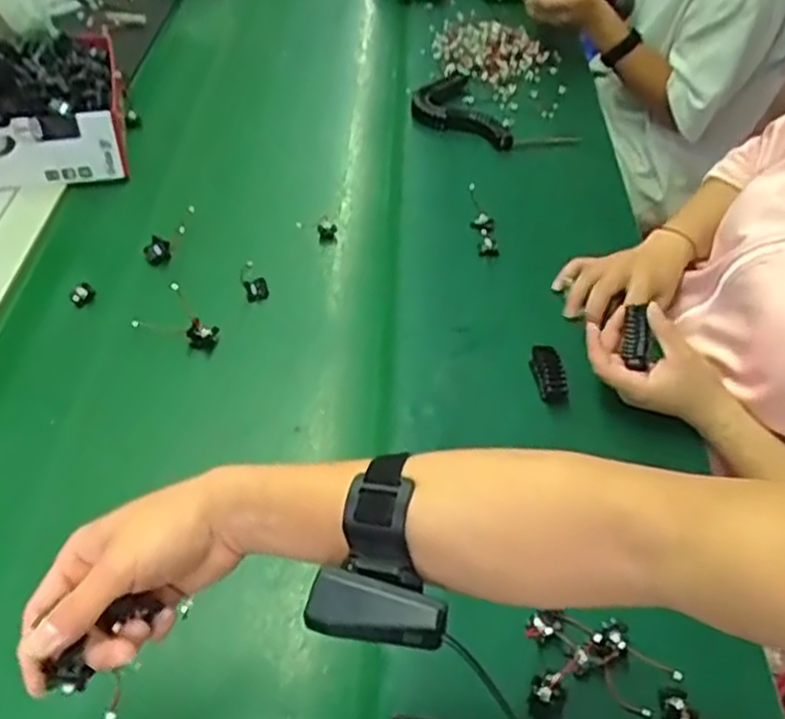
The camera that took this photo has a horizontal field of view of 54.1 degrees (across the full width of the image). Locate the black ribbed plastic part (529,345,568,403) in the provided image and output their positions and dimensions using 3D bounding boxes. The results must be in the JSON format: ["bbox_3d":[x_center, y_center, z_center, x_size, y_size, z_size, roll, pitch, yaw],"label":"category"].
[{"bbox_3d":[0.151,0.015,0.752,0.028,0.014,0.060,3,47,-3],"label":"black ribbed plastic part"}]

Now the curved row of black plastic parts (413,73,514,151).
[{"bbox_3d":[0.097,-0.397,1.168,0.143,0.031,0.207,2,47,-5],"label":"curved row of black plastic parts"}]

